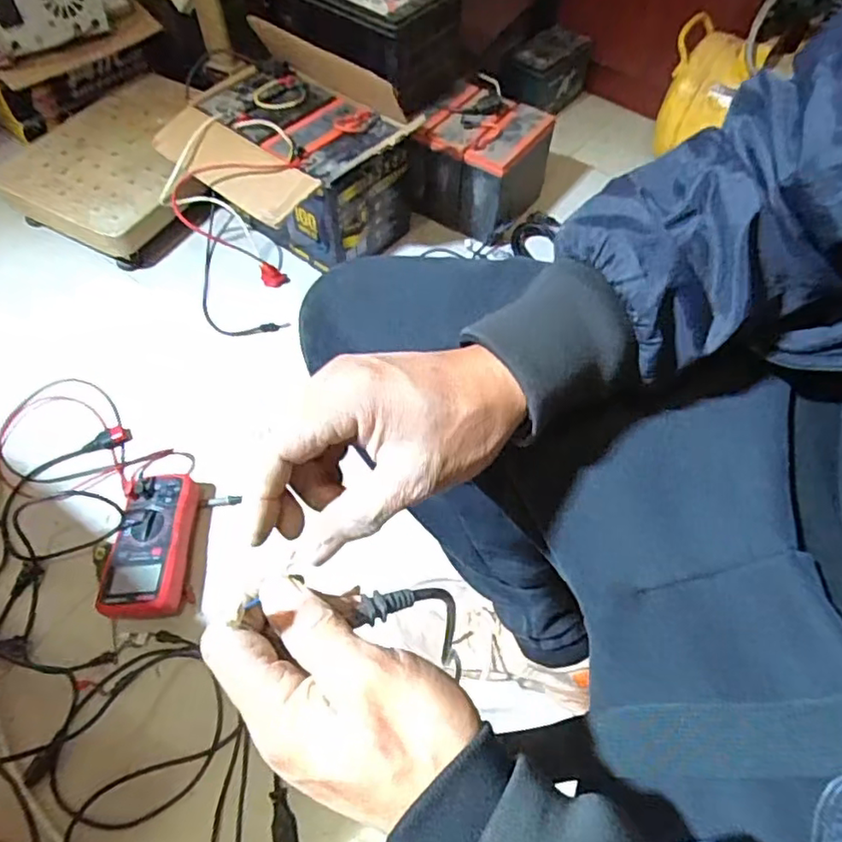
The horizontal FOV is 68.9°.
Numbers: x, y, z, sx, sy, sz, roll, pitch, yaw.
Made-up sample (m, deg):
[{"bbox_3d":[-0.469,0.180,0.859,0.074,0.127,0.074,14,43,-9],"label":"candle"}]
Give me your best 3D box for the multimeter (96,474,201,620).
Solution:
[{"bbox_3d":[-0.339,0.161,0.788,0.095,0.053,0.182,1,58,-1],"label":"multimeter"}]

